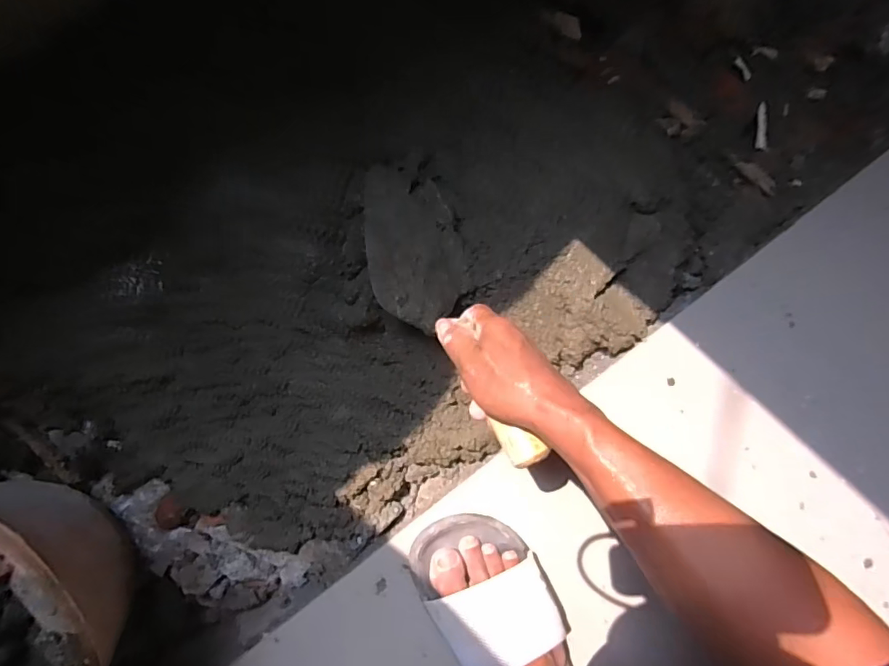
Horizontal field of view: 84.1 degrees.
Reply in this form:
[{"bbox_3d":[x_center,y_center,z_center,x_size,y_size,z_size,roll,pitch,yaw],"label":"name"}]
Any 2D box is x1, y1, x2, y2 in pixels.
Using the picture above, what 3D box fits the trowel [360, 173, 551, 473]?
[{"bbox_3d":[-0.003,-0.021,0.443,0.097,0.051,0.305,-19,67,-10],"label":"trowel"}]

